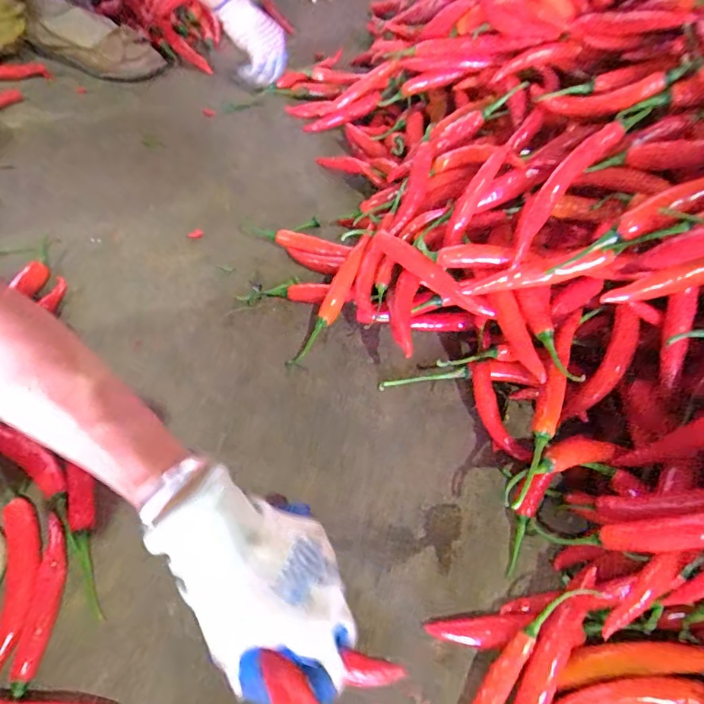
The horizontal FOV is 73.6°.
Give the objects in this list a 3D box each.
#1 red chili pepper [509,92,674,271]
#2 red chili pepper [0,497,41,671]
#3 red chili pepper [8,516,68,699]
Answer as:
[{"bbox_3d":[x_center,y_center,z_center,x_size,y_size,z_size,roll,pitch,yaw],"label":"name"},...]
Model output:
[{"bbox_3d":[0.188,-0.149,0.395,0.028,0.020,0.182,42,90,24],"label":"red chili pepper"},{"bbox_3d":[-0.235,0.160,0.327,0.025,0.014,0.112,-9,55,-10],"label":"red chili pepper"},{"bbox_3d":[-0.213,0.170,0.325,0.019,0.010,0.106,-1,54,-4],"label":"red chili pepper"}]

